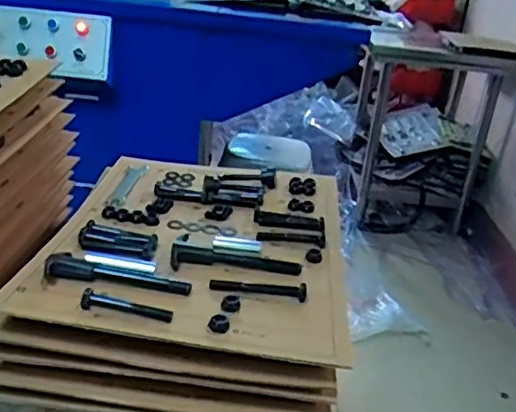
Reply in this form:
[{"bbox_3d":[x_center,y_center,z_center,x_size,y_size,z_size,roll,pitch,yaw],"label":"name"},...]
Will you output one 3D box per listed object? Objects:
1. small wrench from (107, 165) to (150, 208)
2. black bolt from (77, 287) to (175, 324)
[{"bbox_3d":[-0.163,-0.026,0.723,0.026,0.008,0.121,9,25,4],"label":"small wrench"},{"bbox_3d":[-0.108,0.083,0.483,0.074,0.015,0.014,9,25,5],"label":"black bolt"}]

